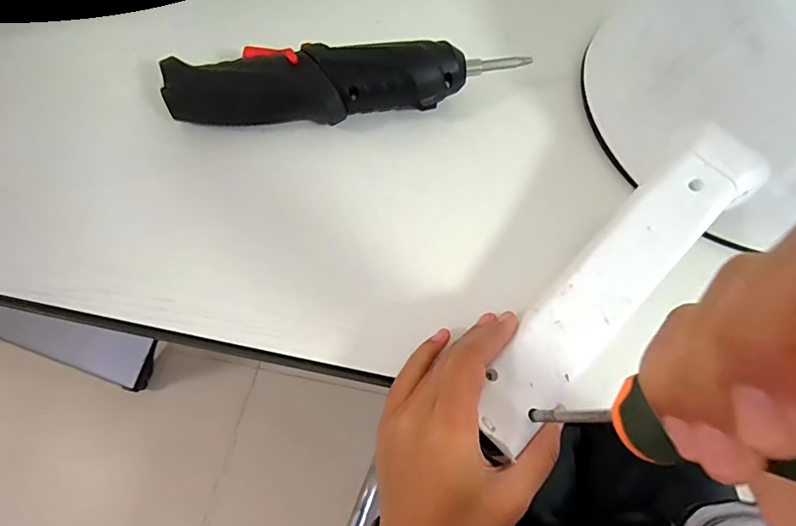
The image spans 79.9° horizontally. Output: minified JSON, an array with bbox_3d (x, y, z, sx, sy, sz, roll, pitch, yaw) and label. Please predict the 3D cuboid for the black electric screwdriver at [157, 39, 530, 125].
[{"bbox_3d":[-0.035,-0.121,0.315,0.228,0.046,0.052,-5,67,-9],"label":"black electric screwdriver"}]

